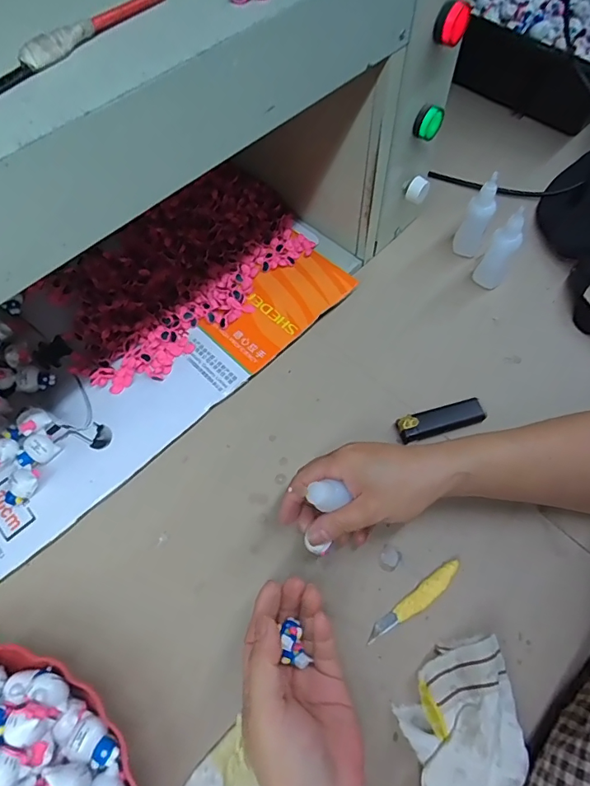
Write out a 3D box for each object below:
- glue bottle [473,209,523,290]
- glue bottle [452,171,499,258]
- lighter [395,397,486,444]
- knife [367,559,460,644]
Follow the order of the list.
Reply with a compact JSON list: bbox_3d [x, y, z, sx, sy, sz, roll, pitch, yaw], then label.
[{"bbox_3d":[0.213,-0.147,0.487,0.027,0.087,0.021,26,65,14],"label":"glue bottle"},{"bbox_3d":[0.199,-0.195,0.510,0.028,0.089,0.024,22,64,12],"label":"glue bottle"},{"bbox_3d":[0.134,0.024,0.433,0.081,0.009,0.024,-15,62,-7],"label":"lighter"},{"bbox_3d":[0.093,0.160,0.360,0.088,0.010,0.015,-32,66,-16],"label":"knife"}]

